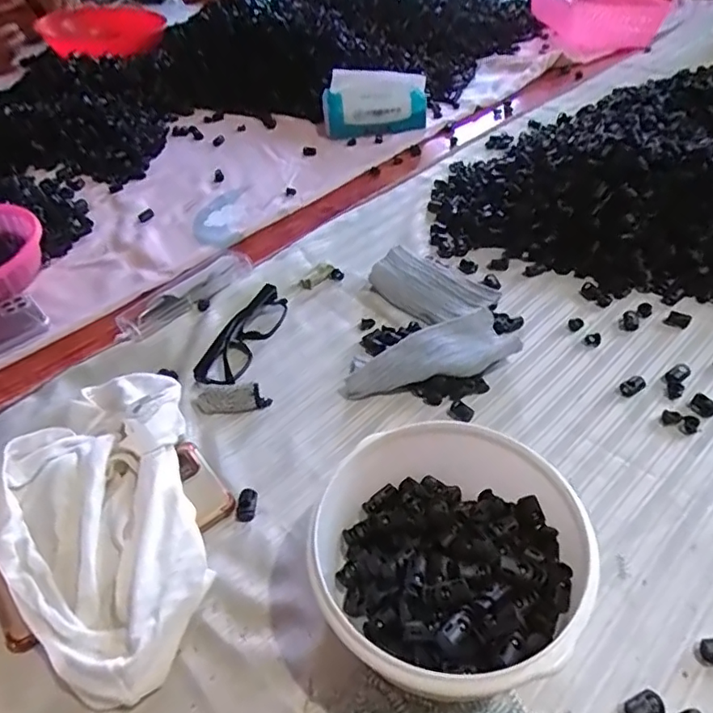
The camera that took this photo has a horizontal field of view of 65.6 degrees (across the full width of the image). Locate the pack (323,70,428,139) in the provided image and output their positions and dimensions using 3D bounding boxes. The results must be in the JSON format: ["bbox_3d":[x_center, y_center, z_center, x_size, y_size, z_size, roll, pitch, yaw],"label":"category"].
[{"bbox_3d":[0.027,-0.402,0.881,0.166,0.086,0.055,2,45,7],"label":"pack"}]

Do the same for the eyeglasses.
[{"bbox_3d":[-0.115,-0.022,0.563,0.038,0.021,0.132,12,47,19],"label":"eyeglasses"}]

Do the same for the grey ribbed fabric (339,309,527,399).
[{"bbox_3d":[0.068,0.006,0.500,0.155,0.031,0.056,-21,45,-14],"label":"grey ribbed fabric"}]

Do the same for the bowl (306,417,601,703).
[{"bbox_3d":[0.057,0.129,0.349,0.158,0.081,0.159,-4,44,4],"label":"bowl"}]

